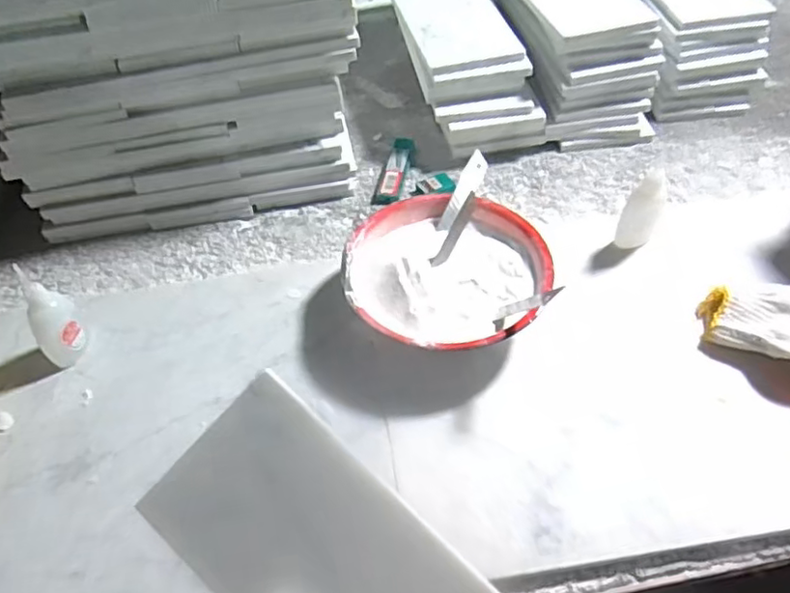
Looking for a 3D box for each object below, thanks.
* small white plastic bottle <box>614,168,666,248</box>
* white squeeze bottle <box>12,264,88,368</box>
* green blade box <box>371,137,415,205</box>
[{"bbox_3d":[0.214,-0.071,0.565,0.030,0.083,0.025,12,52,12],"label":"small white plastic bottle"},{"bbox_3d":[-0.276,0.016,0.517,0.037,0.083,0.039,-35,57,-23],"label":"white squeeze bottle"},{"bbox_3d":[-0.002,-0.134,0.686,0.029,0.011,0.101,8,51,9],"label":"green blade box"}]

